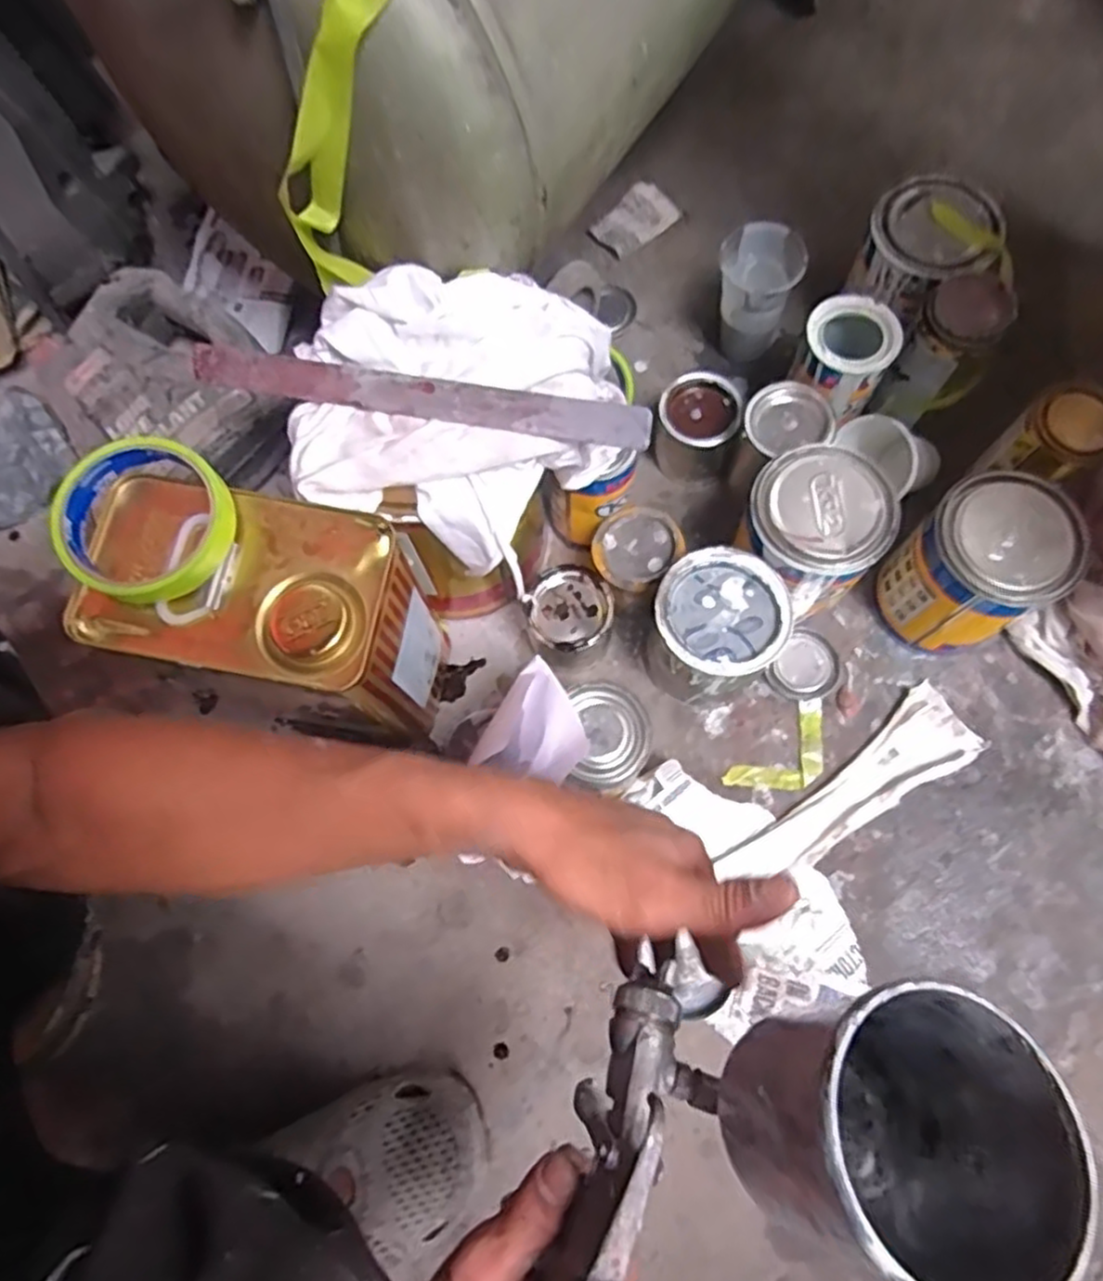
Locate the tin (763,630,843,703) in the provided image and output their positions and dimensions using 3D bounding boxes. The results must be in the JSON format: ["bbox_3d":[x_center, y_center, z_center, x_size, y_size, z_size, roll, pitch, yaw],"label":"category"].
[{"bbox_3d":[0.224,0.025,0.634,0.055,0.008,0.063,37,77,12],"label":"tin"}]

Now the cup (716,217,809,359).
[{"bbox_3d":[0.188,-0.322,0.686,0.071,0.109,0.074,0,73,1],"label":"cup"}]

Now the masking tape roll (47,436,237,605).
[{"bbox_3d":[-0.223,-0.065,0.402,0.089,0.030,0.088,0,73,1],"label":"masking tape roll"}]

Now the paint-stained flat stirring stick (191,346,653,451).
[{"bbox_3d":[-0.088,-0.155,0.464,0.302,0.010,0.027,11,103,10],"label":"paint-stained flat stirring stick"}]

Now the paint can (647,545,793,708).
[{"bbox_3d":[0.129,-0.006,0.590,0.095,0.114,0.100,0,73,1],"label":"paint can"}]

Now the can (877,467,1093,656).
[{"bbox_3d":[0.331,-0.054,0.579,0.097,0.142,0.107,-31,74,-8],"label":"can"}]

